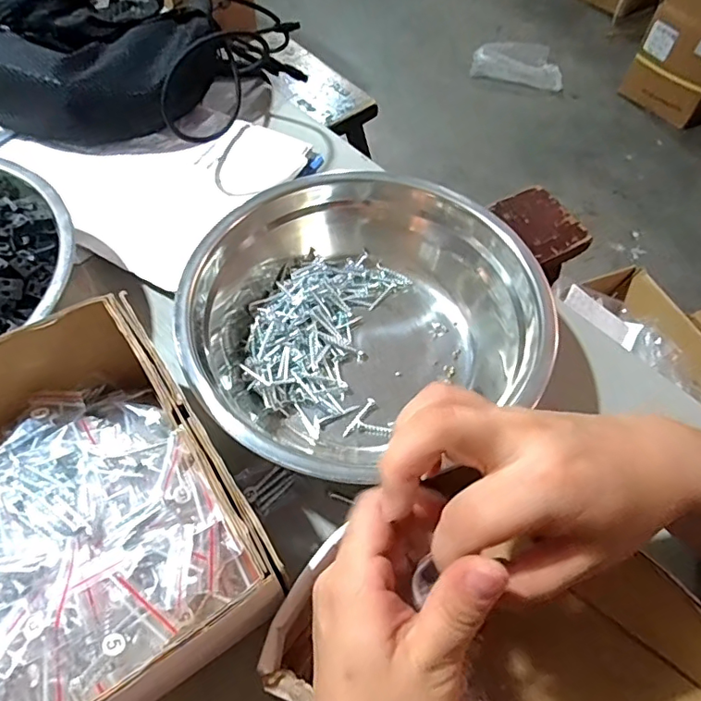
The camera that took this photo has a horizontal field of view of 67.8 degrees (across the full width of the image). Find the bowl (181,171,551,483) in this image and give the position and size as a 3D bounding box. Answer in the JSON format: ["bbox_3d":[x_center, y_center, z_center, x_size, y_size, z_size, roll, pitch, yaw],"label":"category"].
[{"bbox_3d":[-0.008,-0.044,0.410,0.246,0.084,0.256,1,58,-2],"label":"bowl"}]

